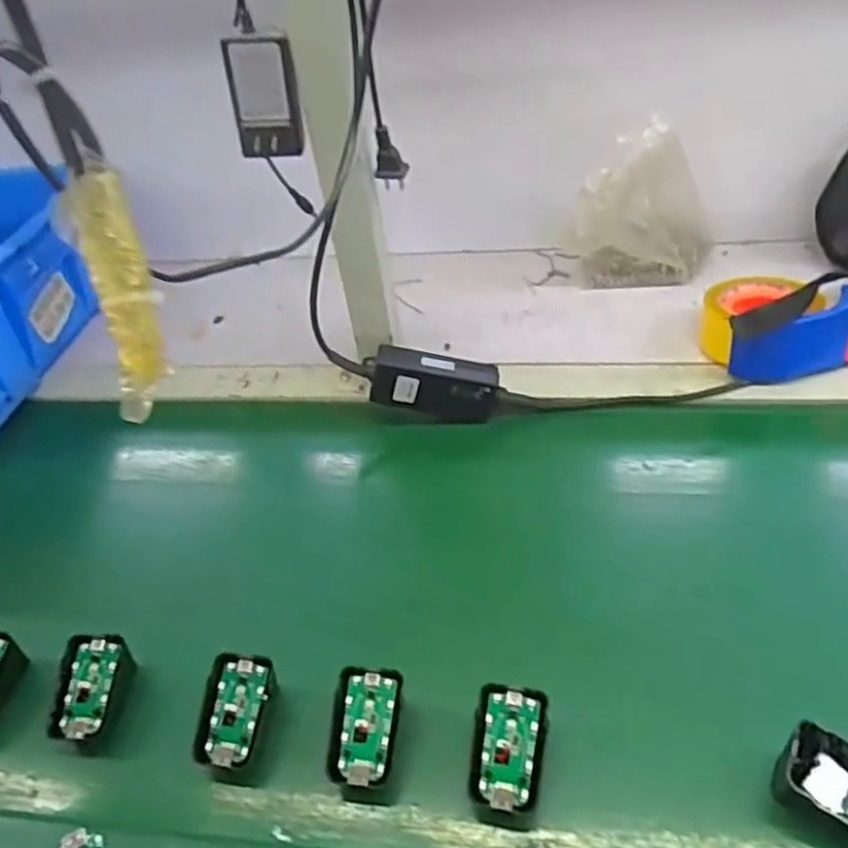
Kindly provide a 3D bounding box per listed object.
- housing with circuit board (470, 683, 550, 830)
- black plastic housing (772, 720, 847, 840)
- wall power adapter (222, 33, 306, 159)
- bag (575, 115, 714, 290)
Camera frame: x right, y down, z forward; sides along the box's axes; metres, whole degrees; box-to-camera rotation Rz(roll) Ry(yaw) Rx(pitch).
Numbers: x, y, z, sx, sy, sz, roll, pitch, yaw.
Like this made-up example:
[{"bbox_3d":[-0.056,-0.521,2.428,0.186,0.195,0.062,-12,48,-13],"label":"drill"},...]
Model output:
[{"bbox_3d":[0.051,0.204,0.436,0.042,0.029,0.076,8,61,11],"label":"housing with circuit board"},{"bbox_3d":[0.236,0.203,0.398,0.069,0.030,0.045,20,49,25],"label":"black plastic housing"},{"bbox_3d":[-0.115,-0.238,0.514,0.049,0.078,0.025,-13,44,-6],"label":"wall power adapter"},{"bbox_3d":[0.238,-0.225,0.758,0.143,0.159,0.070,6,45,13],"label":"bag"}]

